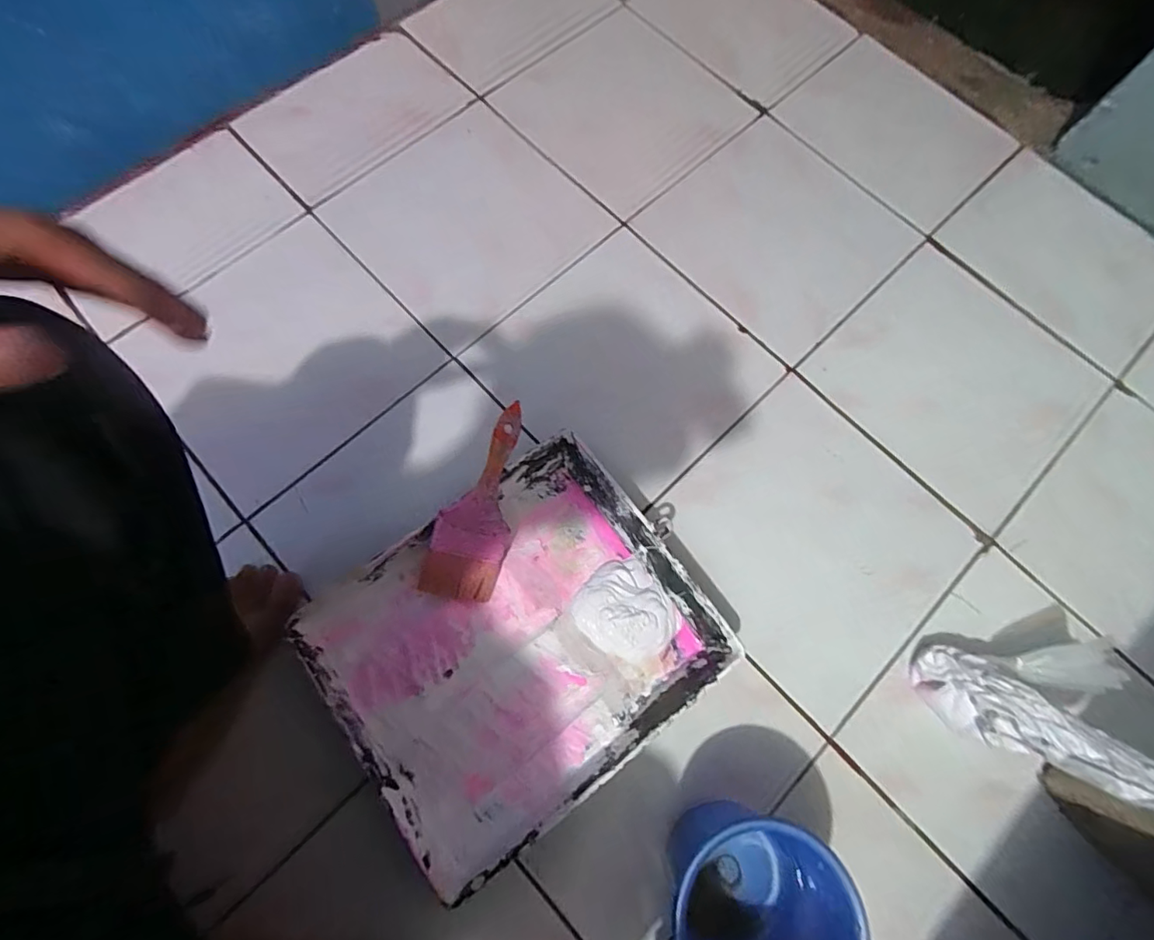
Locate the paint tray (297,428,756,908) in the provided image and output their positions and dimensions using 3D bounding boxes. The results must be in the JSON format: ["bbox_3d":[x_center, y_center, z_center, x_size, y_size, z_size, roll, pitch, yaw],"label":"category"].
[{"bbox_3d":[-0.059,0.173,0.535,0.335,0.081,0.286,-36,79,-10],"label":"paint tray"}]

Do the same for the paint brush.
[{"bbox_3d":[-0.097,0.034,0.530,0.074,0.011,0.201,16,89,-19],"label":"paint brush"}]

